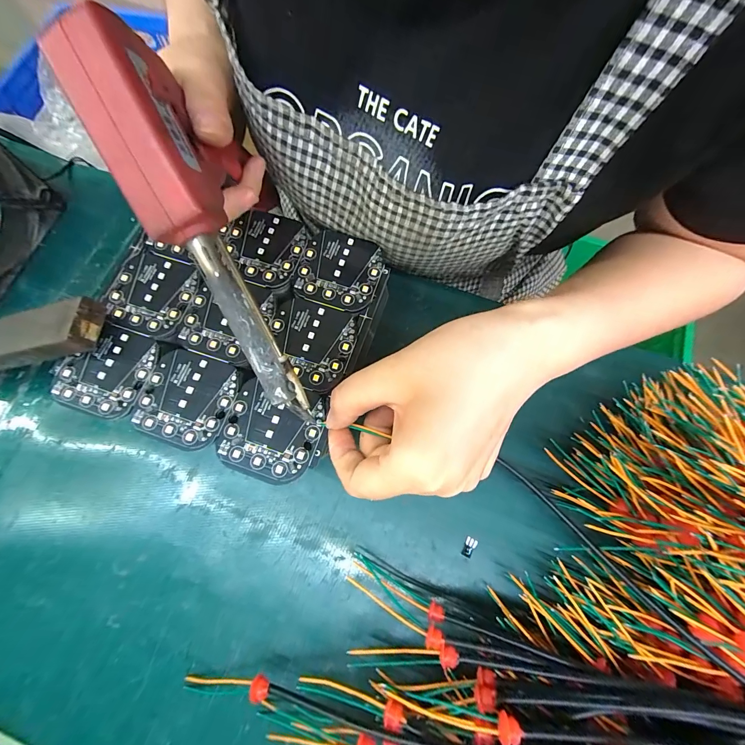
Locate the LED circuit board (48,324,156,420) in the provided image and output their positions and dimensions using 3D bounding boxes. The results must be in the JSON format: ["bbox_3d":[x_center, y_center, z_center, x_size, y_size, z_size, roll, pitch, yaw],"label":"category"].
[{"bbox_3d":[-0.158,-0.002,0.199,0.053,0.004,0.052,17,73,6],"label":"LED circuit board"}]

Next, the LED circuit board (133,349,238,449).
[{"bbox_3d":[-0.107,0.014,0.193,0.051,0.004,0.053,16,72,6],"label":"LED circuit board"}]

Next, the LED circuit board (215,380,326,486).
[{"bbox_3d":[-0.057,0.032,0.188,0.052,0.004,0.052,16,73,6],"label":"LED circuit board"}]

